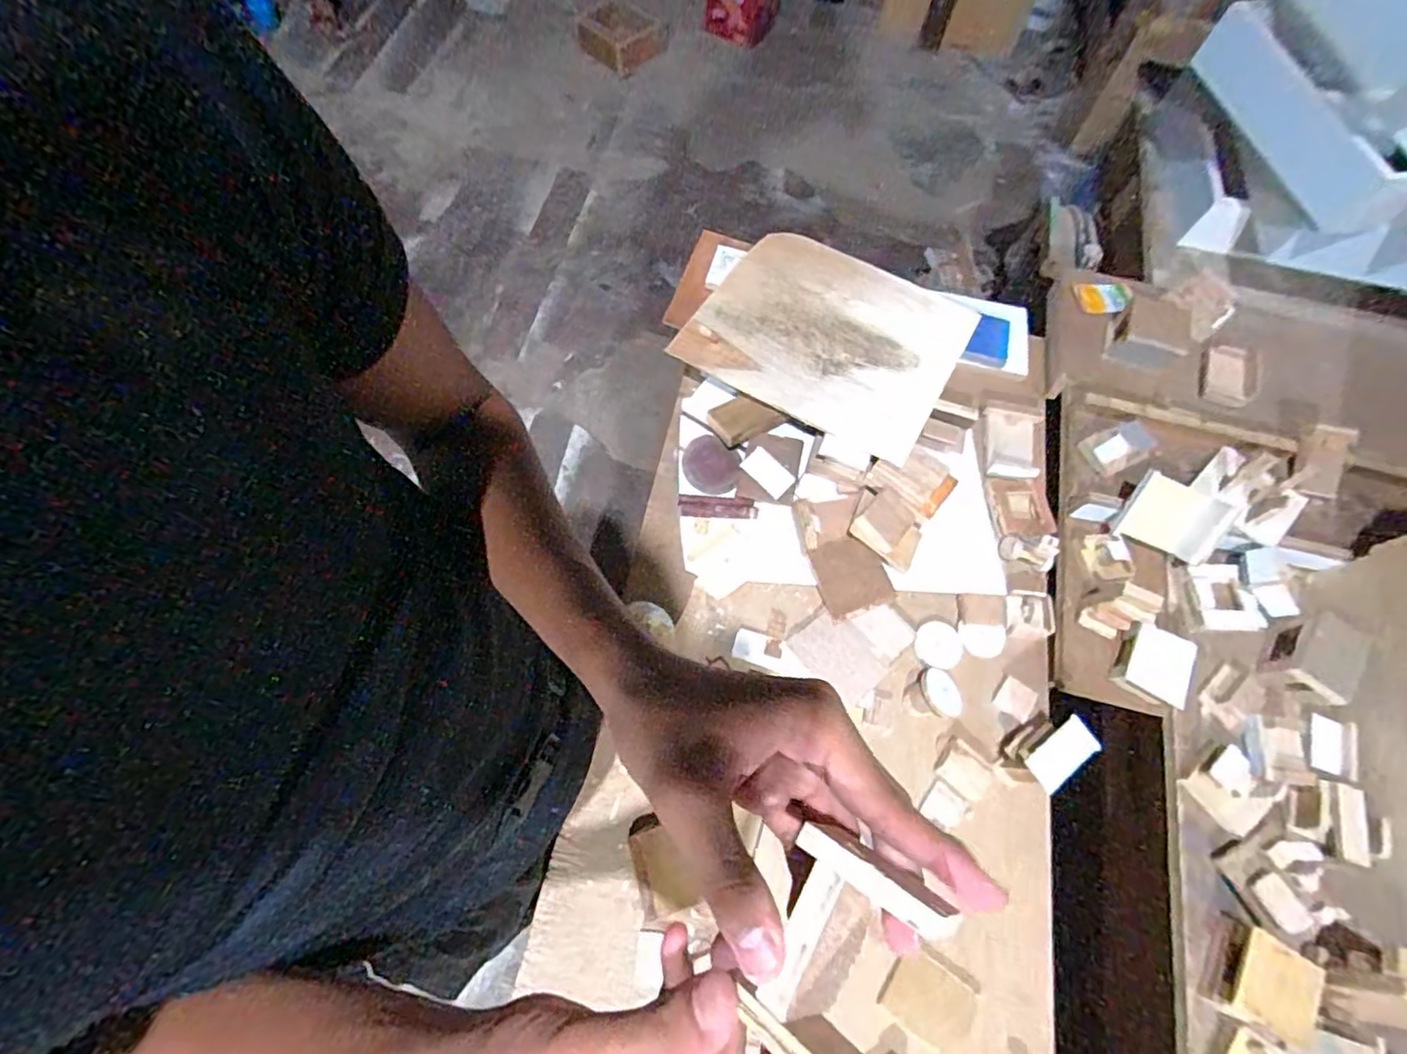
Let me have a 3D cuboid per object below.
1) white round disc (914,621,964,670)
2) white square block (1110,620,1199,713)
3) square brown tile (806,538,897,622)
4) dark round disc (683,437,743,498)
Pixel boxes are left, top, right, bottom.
[{"bbox_3d":[0.286,0.143,0.740,0.056,0.005,0.054,1,66,-3],"label":"white round disc"},{"bbox_3d":[0.515,0.157,0.697,0.068,0.032,0.079,24,67,7],"label":"white square block"},{"bbox_3d":[0.179,0.060,0.749,0.080,0.004,0.091,-24,82,12],"label":"square brown tile"},{"bbox_3d":[0.010,-0.082,0.811,0.082,0.012,0.070,33,68,11],"label":"dark round disc"}]

